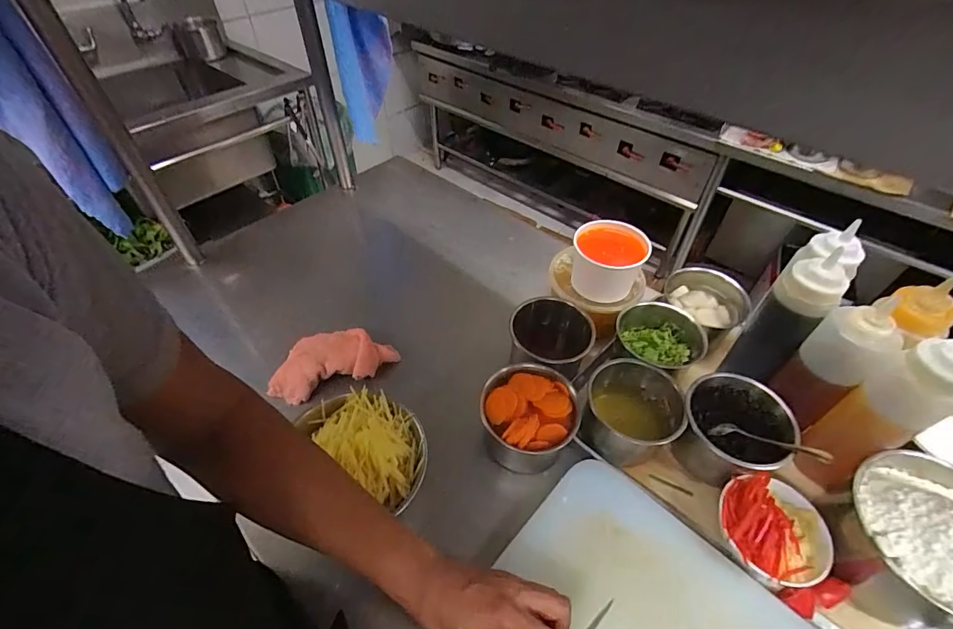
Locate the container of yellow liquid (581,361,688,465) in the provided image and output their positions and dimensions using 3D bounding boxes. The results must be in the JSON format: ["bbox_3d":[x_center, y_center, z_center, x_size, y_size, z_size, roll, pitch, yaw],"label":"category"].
[{"bbox_3d":[0.202,0.124,0.562,0.112,0.094,0.121,16,50,14],"label":"container of yellow liquid"}]

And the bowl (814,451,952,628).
[{"bbox_3d":[0.463,0.231,0.447,0.149,0.128,0.144,0,48,0],"label":"bowl"}]

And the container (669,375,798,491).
[{"bbox_3d":[0.315,0.145,0.536,0.117,0.087,0.117,0,48,0],"label":"container"}]

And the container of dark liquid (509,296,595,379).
[{"bbox_3d":[0.109,0.051,0.649,0.115,0.103,0.119,7,48,6],"label":"container of dark liquid"}]

